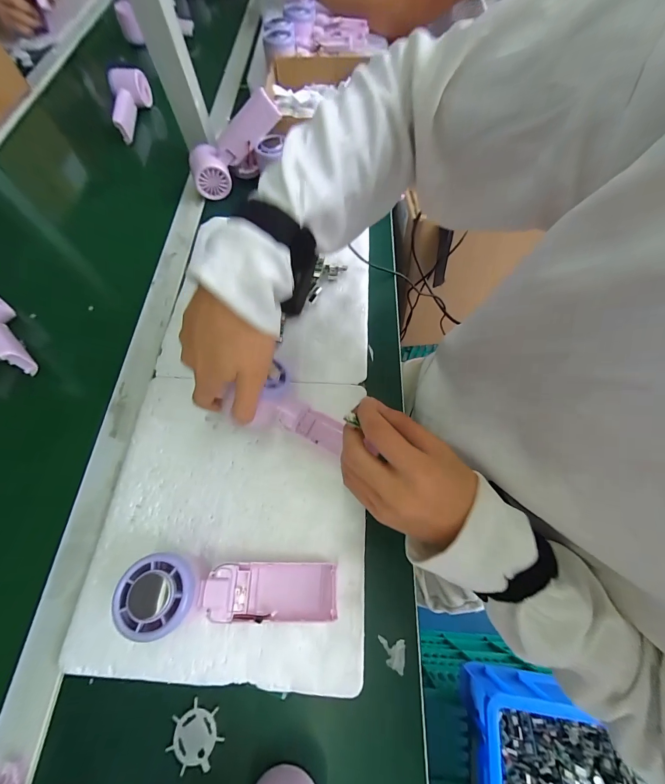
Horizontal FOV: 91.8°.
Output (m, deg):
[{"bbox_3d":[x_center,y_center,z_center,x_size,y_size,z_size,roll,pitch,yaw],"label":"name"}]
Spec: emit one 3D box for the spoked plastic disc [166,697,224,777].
[{"bbox_3d":[-0.106,0.266,0.249,0.040,0.006,0.038,0,66,-1],"label":"spoked plastic disc"}]

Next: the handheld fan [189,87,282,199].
[{"bbox_3d":[-0.148,-0.372,0.485,0.163,0.049,0.055,-31,66,24],"label":"handheld fan"}]

